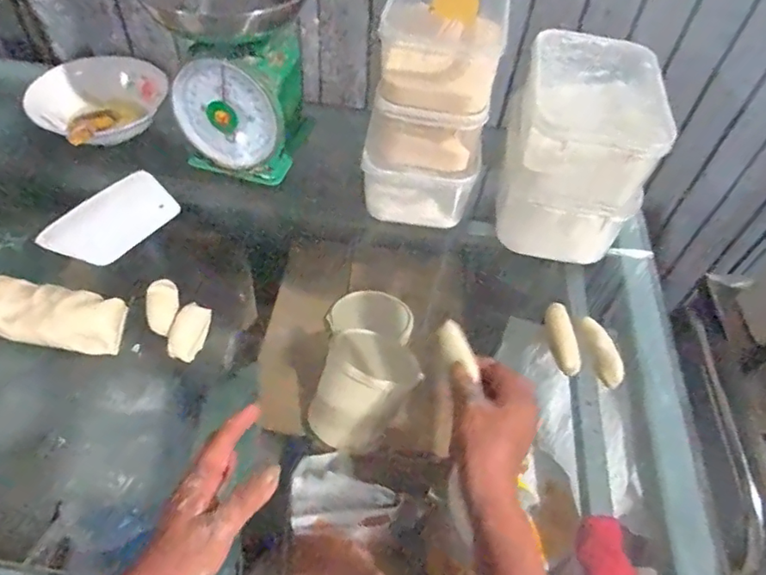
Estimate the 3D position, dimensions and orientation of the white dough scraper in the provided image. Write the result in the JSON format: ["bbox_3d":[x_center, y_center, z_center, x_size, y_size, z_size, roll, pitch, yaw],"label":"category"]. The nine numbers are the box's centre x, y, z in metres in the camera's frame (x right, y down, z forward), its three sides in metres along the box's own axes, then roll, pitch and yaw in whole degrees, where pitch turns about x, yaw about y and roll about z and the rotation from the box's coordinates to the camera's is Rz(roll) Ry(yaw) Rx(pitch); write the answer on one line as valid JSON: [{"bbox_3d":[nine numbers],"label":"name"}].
[{"bbox_3d":[-0.320,-0.080,0.639,0.099,0.012,0.145,36,63,18],"label":"white dough scraper"}]

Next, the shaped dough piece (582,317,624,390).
[{"bbox_3d":[0.222,0.065,0.546,0.022,0.025,0.072,-12,68,-14],"label":"shaped dough piece"}]

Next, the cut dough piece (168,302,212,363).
[{"bbox_3d":[-0.191,0.043,0.531,0.028,0.022,0.060,10,51,4],"label":"cut dough piece"}]

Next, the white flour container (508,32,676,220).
[{"bbox_3d":[0.220,-0.184,0.582,0.139,0.108,0.183,10,51,3],"label":"white flour container"}]

